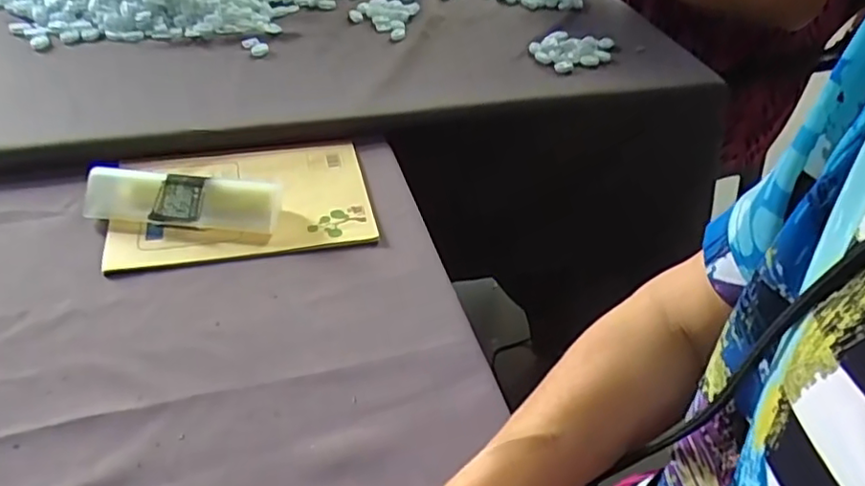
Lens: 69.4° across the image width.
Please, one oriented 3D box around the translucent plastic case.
[{"bbox_3d":[-0.203,-0.034,0.504,0.153,0.030,0.038,5,42,0],"label":"translucent plastic case"}]

